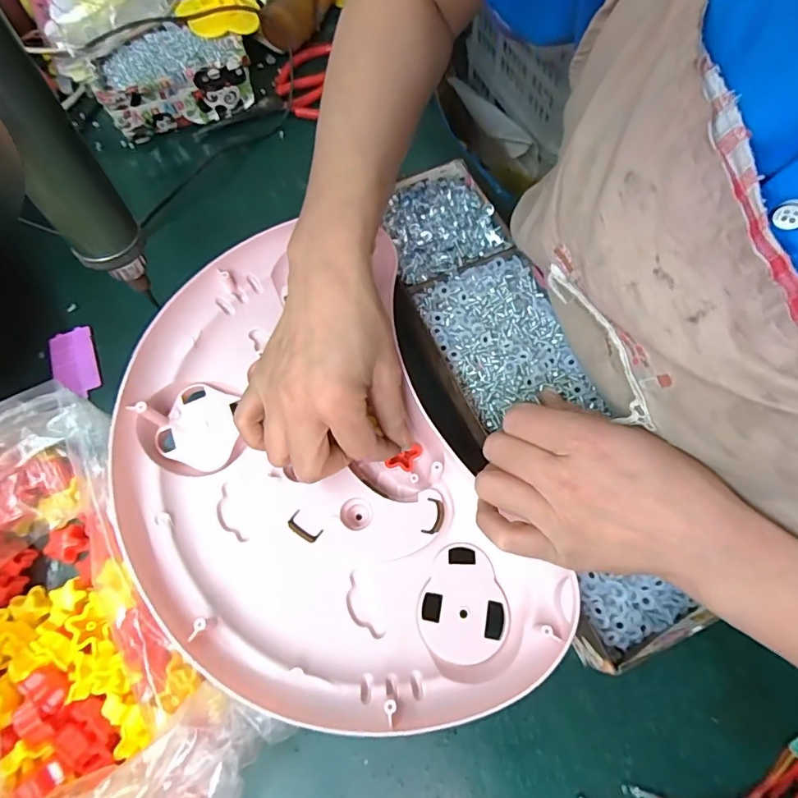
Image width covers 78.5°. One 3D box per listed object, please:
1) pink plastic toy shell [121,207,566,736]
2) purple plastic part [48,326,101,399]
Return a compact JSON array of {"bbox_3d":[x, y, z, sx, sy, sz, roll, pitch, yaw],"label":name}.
[{"bbox_3d":[-0.062,0.043,0.323,0.223,0.049,0.330,-24,69,-6],"label":"pink plastic toy shell"},{"bbox_3d":[-0.266,-0.029,0.398,0.034,0.006,0.063,-21,70,-8],"label":"purple plastic part"}]

